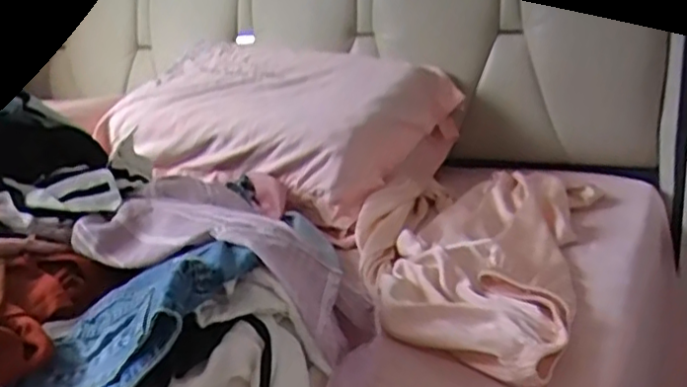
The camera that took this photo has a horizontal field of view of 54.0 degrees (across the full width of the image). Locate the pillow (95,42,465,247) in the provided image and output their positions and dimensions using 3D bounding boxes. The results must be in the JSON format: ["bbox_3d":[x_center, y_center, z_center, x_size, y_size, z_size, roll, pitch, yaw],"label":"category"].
[{"bbox_3d":[-0.153,-0.160,1.377,0.655,0.204,0.446,5,19,30],"label":"pillow"}]

